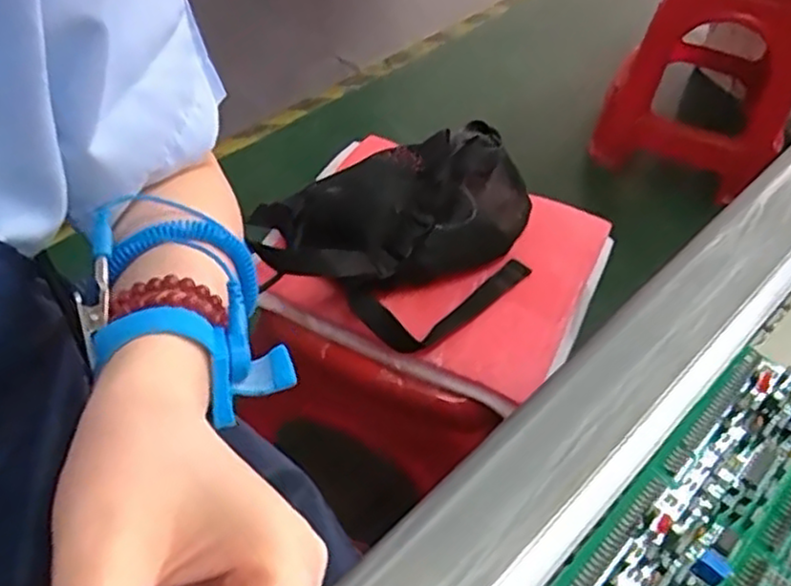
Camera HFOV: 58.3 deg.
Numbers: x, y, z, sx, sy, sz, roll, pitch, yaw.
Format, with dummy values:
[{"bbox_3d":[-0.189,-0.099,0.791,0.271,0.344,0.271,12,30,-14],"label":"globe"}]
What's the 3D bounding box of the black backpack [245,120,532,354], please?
[{"bbox_3d":[0.019,-0.058,0.661,0.278,0.088,0.189,-20,53,-17],"label":"black backpack"}]

